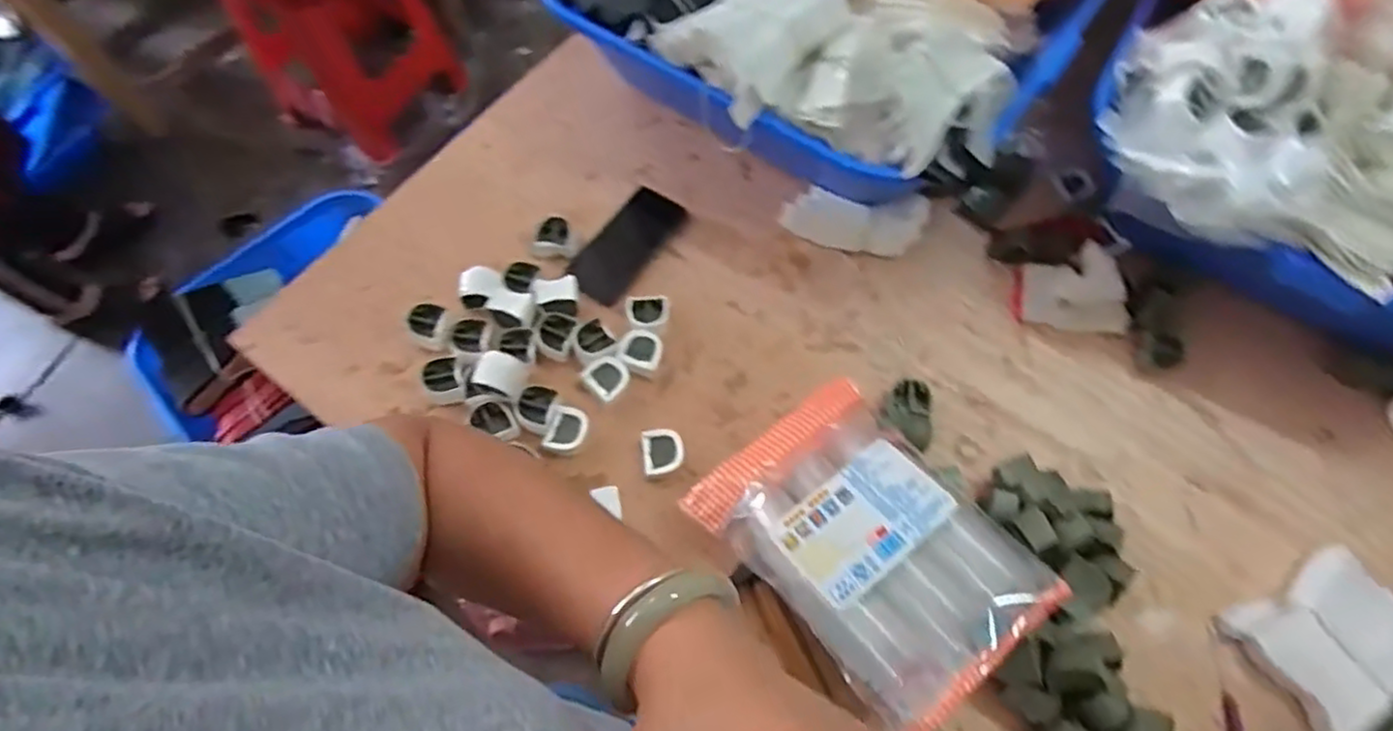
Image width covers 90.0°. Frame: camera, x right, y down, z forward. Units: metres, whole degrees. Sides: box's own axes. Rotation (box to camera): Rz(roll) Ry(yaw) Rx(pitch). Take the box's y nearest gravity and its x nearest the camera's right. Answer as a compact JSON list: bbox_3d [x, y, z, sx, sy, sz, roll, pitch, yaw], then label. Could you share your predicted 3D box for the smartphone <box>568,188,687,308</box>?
[{"bbox_3d":[-0.085,-0.149,0.868,0.074,0.015,0.161,32,70,16],"label":"smartphone"}]

